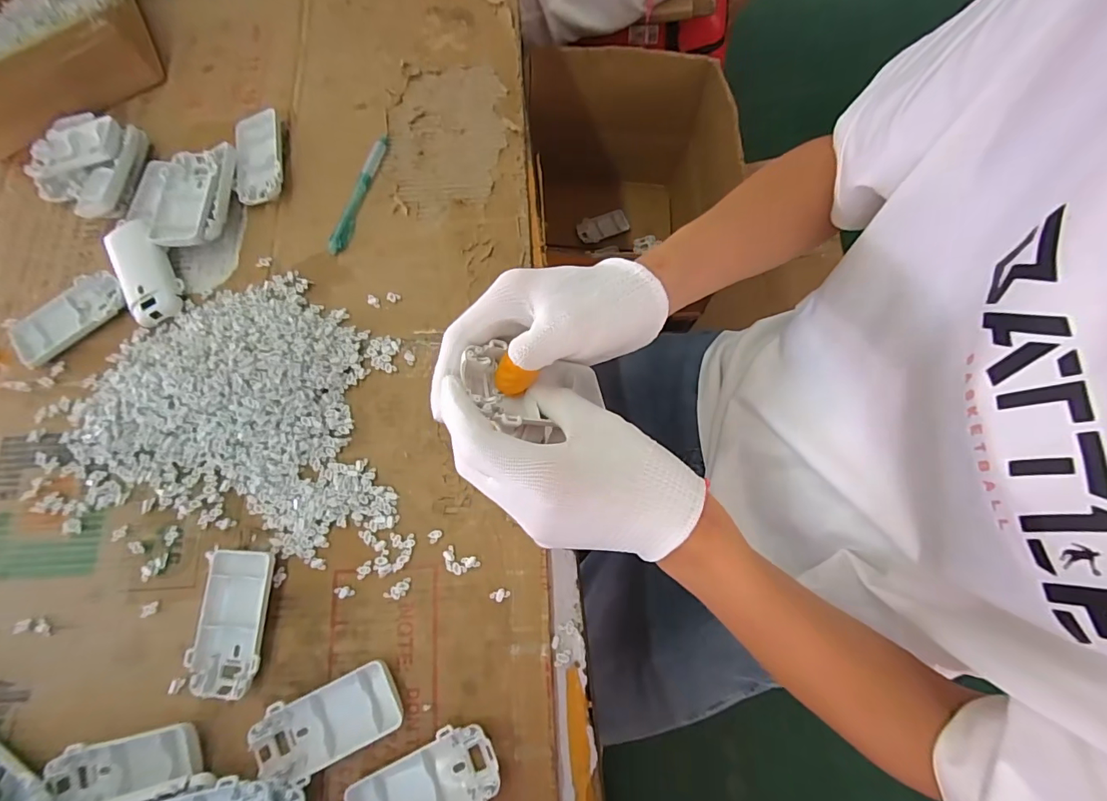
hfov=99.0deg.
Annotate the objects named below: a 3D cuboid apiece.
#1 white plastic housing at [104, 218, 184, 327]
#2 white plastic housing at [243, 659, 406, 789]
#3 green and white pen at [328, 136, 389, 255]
[{"bbox_3d":[-0.359,-0.113,0.415,0.043,0.023,0.090,-27,76,-5],"label":"white plastic housing"},{"bbox_3d":[-0.153,0.220,0.323,0.096,0.018,0.049,-21,75,-4],"label":"white plastic housing"},{"bbox_3d":[-0.180,-0.193,0.442,0.014,0.008,0.126,15,76,6],"label":"green and white pen"}]

